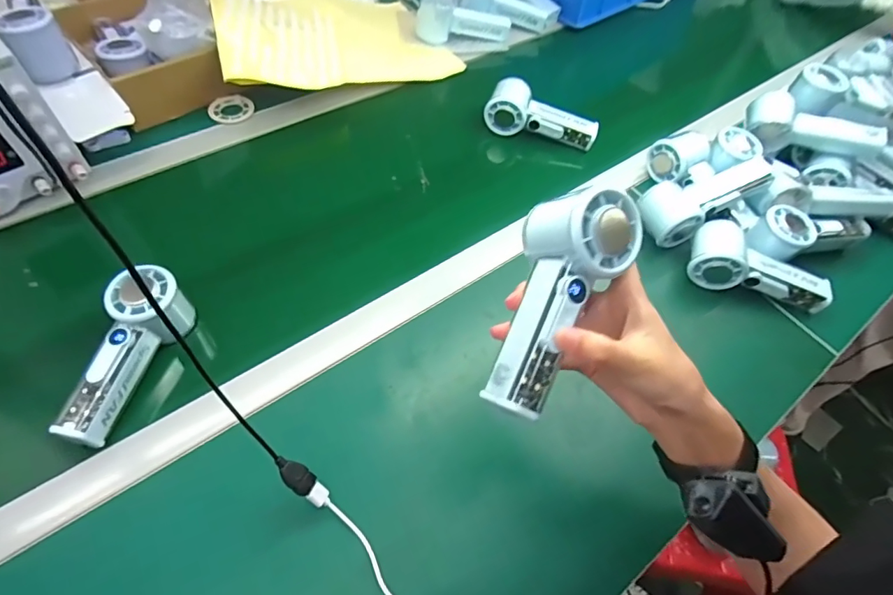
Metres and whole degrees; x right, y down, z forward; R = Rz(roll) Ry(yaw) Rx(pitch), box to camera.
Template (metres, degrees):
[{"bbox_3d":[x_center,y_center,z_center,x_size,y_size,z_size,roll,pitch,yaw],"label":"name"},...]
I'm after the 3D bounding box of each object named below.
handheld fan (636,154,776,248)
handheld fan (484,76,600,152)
[{"bbox_3d":[0.310,-0.126,0.575,0.160,0.049,0.070,-27,62,-21],"label":"handheld fan"},{"bbox_3d":[0.132,-0.246,0.653,0.149,0.047,0.057,22,57,10],"label":"handheld fan"}]

